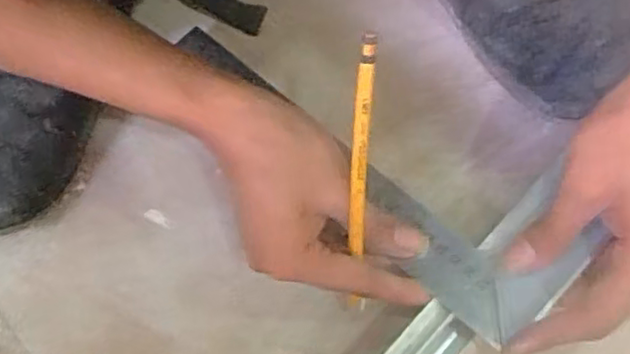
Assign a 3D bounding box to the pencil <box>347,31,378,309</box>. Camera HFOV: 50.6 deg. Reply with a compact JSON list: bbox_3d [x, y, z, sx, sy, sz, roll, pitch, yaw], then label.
[{"bbox_3d":[0.023,0.004,0.348,0.010,0.163,0.004,0,30,-1],"label":"pencil"}]

